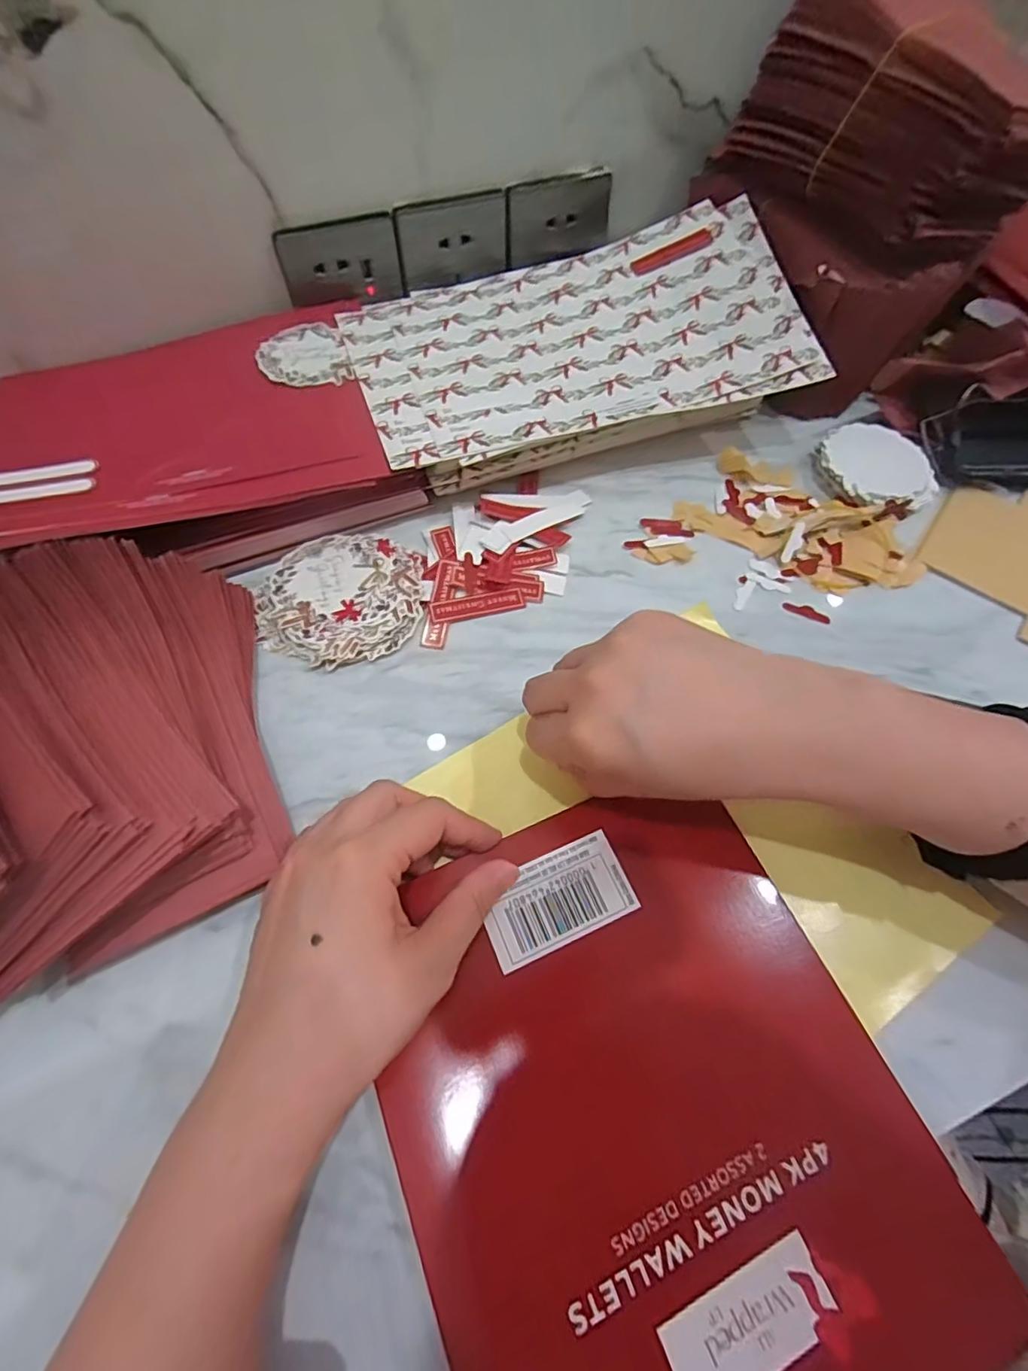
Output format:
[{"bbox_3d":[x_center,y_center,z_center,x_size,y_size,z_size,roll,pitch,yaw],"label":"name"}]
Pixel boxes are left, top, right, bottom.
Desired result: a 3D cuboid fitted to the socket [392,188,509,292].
[{"bbox_3d":[-0.045,-0.335,0.421,0.083,0.045,0.013,-18,64,-10],"label":"socket"}]

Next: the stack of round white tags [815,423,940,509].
[{"bbox_3d":[0.251,-0.151,0.394,0.071,0.018,0.076,-23,65,-12],"label":"stack of round white tags"}]

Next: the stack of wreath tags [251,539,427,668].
[{"bbox_3d":[-0.108,-0.052,0.346,0.101,0.015,0.087,-1,62,-1],"label":"stack of wreath tags"}]

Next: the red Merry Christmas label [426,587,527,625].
[{"bbox_3d":[-0.022,-0.050,0.350,0.058,0.004,0.014,-13,63,-8],"label":"red Merry Christmas label"}]

